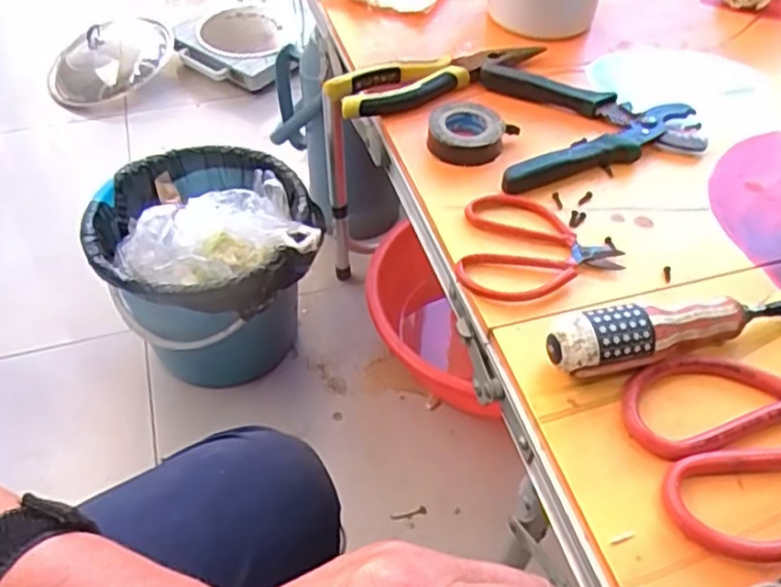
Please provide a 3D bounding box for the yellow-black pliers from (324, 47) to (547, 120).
[{"bbox_3d":[0.041,-0.174,0.554,0.177,0.024,0.046,-16,52,-14],"label":"yellow-black pliers"}]

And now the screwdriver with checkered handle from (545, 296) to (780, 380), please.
[{"bbox_3d":[0.173,0.018,0.383,0.180,0.036,0.024,-10,50,-9],"label":"screwdriver with checkered handle"}]

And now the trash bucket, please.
[{"bbox_3d":[-0.243,-0.023,0.991,0.288,0.272,0.264,0,50,0],"label":"trash bucket"}]

